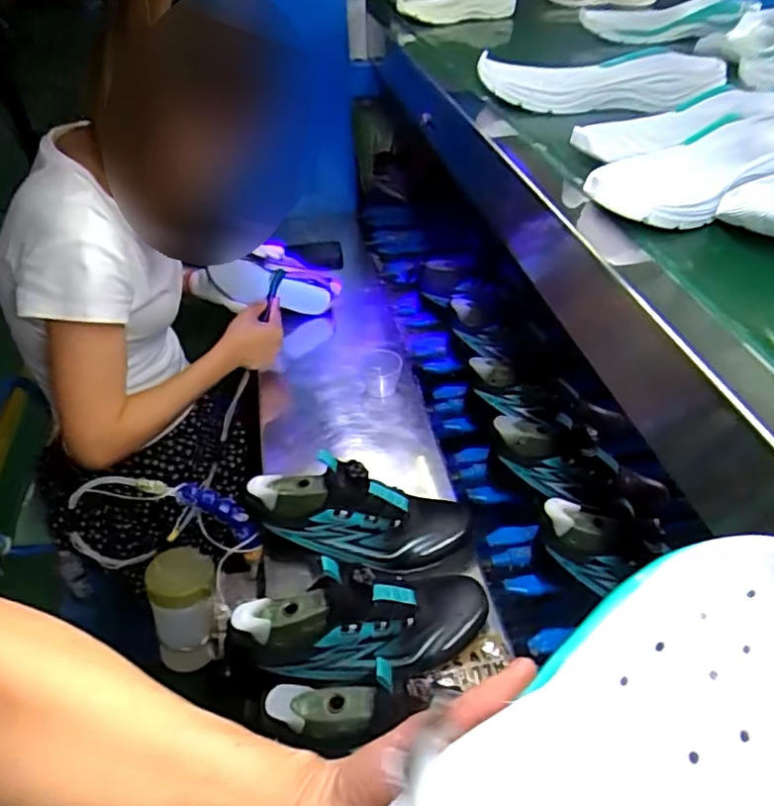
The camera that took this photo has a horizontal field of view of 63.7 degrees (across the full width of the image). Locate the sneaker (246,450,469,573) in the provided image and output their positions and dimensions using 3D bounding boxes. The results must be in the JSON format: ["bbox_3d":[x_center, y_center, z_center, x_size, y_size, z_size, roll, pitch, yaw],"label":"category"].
[{"bbox_3d":[-0.028,0.115,0.666,0.238,0.101,0.077,13,42,-2],"label":"sneaker"}]

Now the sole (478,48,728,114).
[{"bbox_3d":[0.208,-0.329,0.635,0.223,0.054,0.064,24,47,27],"label":"sole"}]

